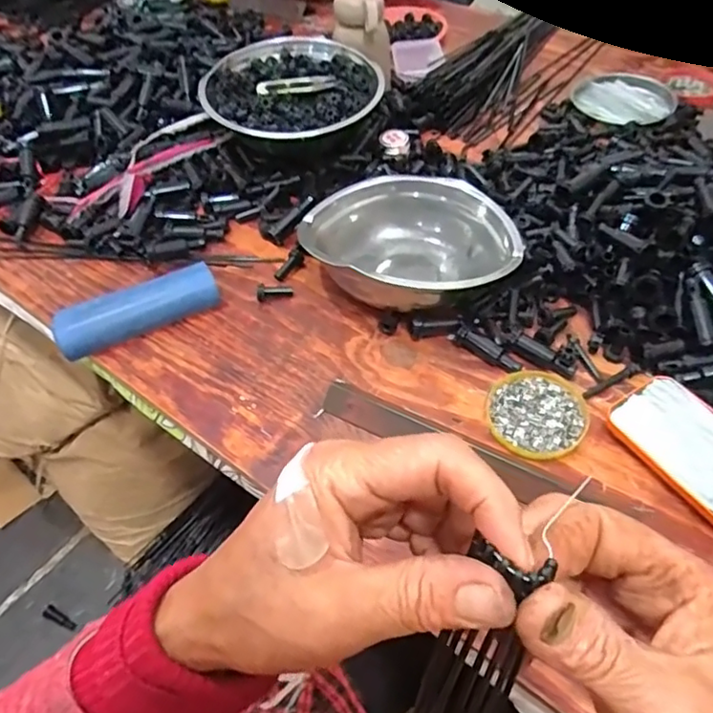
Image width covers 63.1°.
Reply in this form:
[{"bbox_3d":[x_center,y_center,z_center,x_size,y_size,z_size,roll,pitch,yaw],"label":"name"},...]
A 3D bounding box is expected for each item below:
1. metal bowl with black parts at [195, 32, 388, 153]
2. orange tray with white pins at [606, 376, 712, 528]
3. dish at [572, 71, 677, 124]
[{"bbox_3d":[-0.084,-0.342,0.745,0.222,0.067,0.201,-14,52,-8],"label":"metal bowl with black parts"},{"bbox_3d":[0.277,0.080,0.462,0.079,0.019,0.143,-28,54,-18],"label":"orange tray with white pins"},{"bbox_3d":[0.378,-0.364,0.820,0.138,0.011,0.139,-2,50,3],"label":"dish"}]

